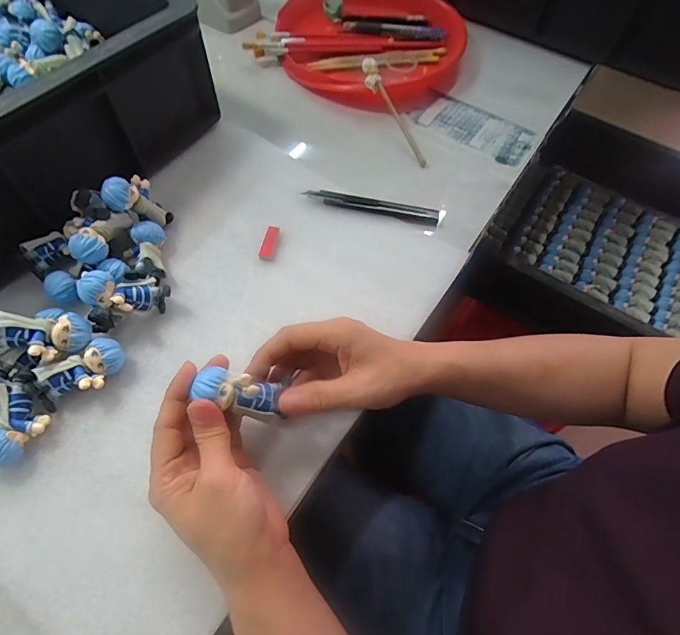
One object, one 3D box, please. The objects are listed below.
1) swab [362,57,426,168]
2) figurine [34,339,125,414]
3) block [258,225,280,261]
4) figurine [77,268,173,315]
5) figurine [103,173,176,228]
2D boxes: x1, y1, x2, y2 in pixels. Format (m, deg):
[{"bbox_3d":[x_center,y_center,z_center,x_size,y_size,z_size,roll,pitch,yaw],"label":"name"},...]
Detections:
[{"bbox_3d":[0.062,-0.234,0.464,0.018,0.023,0.142,-24,80,-14],"label":"swab"},{"bbox_3d":[-0.191,0.044,0.303,0.062,0.031,0.030,-39,70,-20],"label":"figurine"},{"bbox_3d":[-0.067,-0.072,0.386,0.013,0.004,0.041,9,62,3],"label":"block"},{"bbox_3d":[-0.168,-0.020,0.321,0.063,0.024,0.030,9,53,-43],"label":"figurine"},{"bbox_3d":[-0.178,-0.105,0.365,0.026,0.063,0.030,-34,64,17],"label":"figurine"}]

